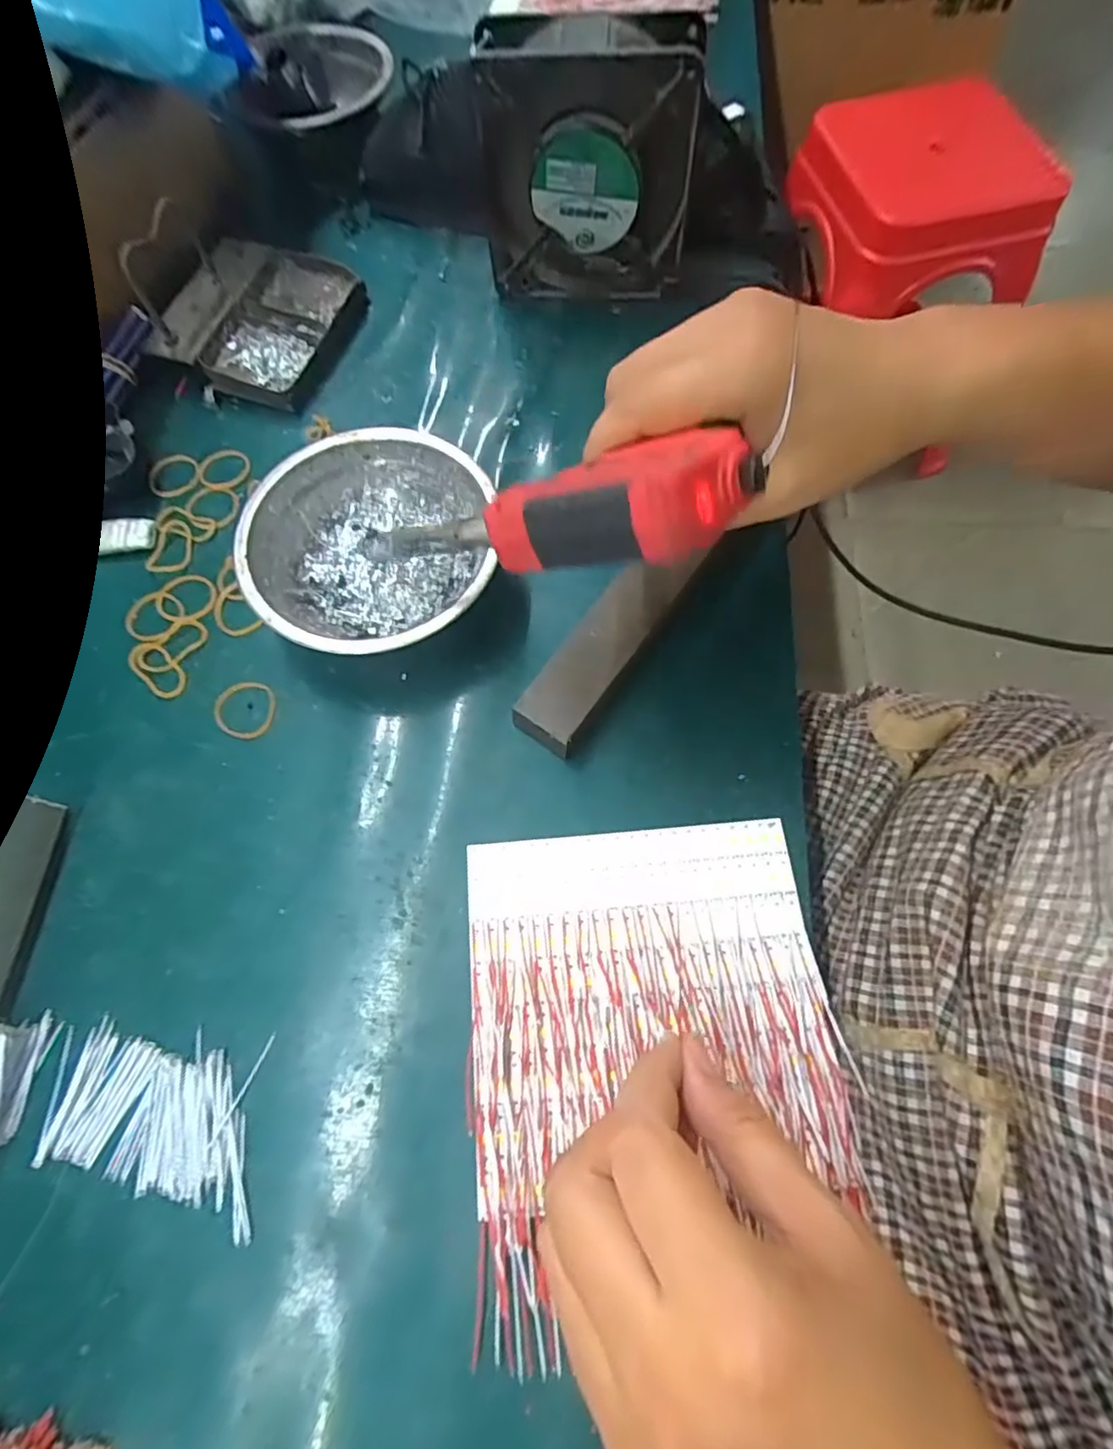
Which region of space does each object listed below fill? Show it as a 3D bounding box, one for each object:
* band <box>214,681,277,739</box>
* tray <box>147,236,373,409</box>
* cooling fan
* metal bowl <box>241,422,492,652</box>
[{"bbox_3d":[-0.156,-0.008,0.312,0.030,0.004,0.030,-1,69,2],"label":"band"},{"bbox_3d":[-0.187,-0.260,0.397,0.103,0.027,0.110,17,70,8],"label":"tray"},{"bbox_3d":[0.019,-0.315,0.361,0.120,0.124,0.043,5,69,4],"label":"cooling fan"},{"bbox_3d":[-0.091,-0.087,0.319,0.118,0.042,0.122,-1,69,2],"label":"metal bowl"}]

